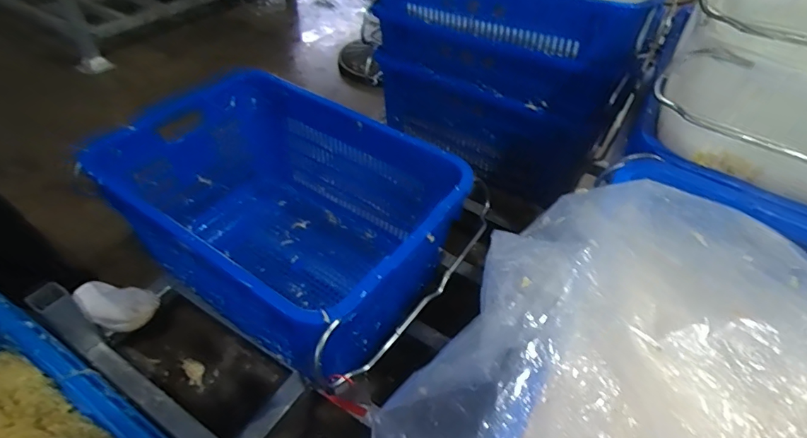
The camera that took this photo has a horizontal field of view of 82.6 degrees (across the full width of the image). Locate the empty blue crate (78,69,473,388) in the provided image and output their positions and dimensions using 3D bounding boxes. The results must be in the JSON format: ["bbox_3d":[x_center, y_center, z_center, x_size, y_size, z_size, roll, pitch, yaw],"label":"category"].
[{"bbox_3d":[-0.230,0.005,0.948,0.629,0.307,0.463,25,48,21],"label":"empty blue crate"}]

